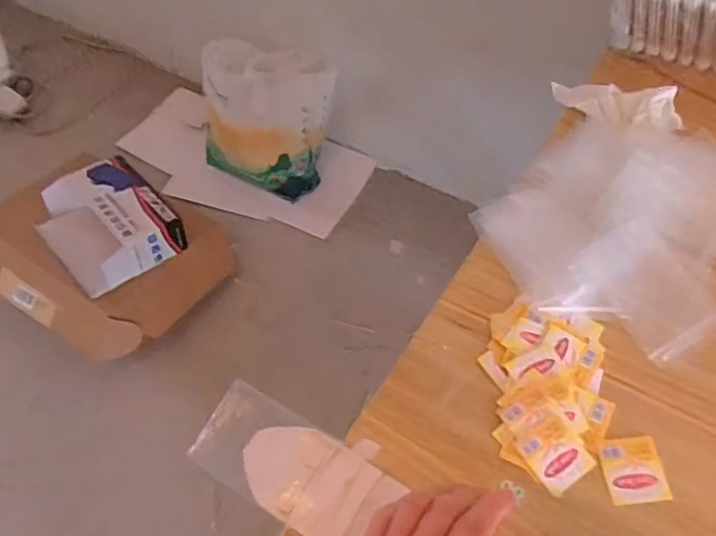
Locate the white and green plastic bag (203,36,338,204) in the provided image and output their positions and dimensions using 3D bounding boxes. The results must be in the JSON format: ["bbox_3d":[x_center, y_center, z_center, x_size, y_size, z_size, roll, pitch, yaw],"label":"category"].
[{"bbox_3d":[-0.218,-0.347,1.410,0.311,0.297,0.187,18,58,15],"label":"white and green plastic bag"}]

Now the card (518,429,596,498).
[{"bbox_3d":[0.145,0.136,0.442,0.043,0.006,0.044,-24,57,-13],"label":"card"}]

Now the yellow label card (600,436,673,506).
[{"bbox_3d":[0.196,0.144,0.431,0.040,0.006,0.043,-9,53,6],"label":"yellow label card"}]

